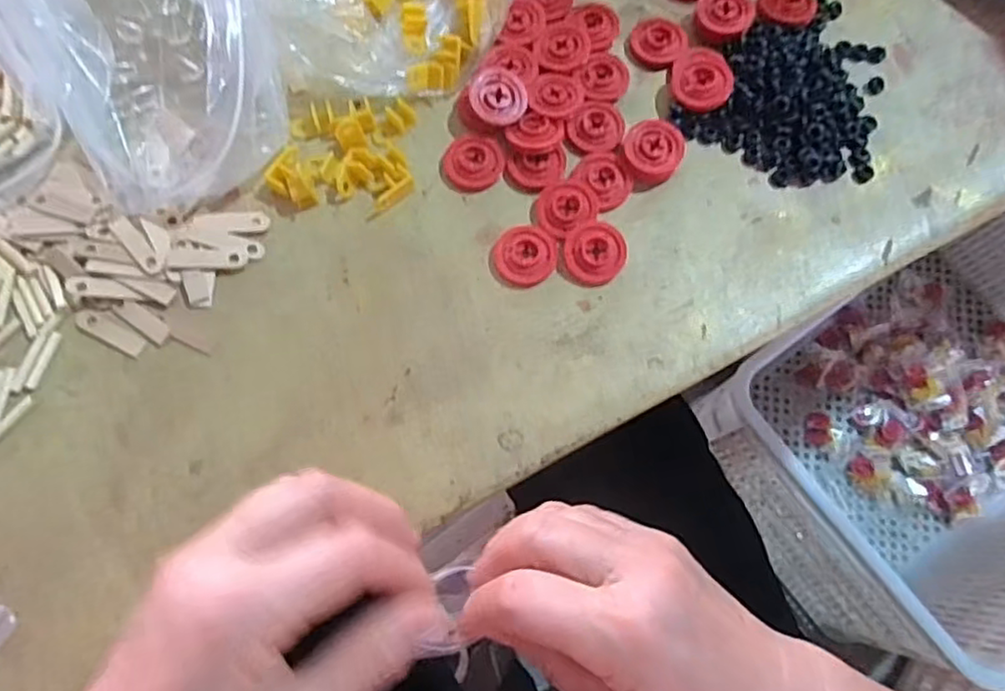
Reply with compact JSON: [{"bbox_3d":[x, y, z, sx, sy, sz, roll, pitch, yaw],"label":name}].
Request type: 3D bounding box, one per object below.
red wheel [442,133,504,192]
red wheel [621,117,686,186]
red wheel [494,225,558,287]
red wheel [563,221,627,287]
[{"bbox_3d":[-0.016,-0.100,0.367,0.032,0.008,0.030,0,73,0],"label":"red wheel"},{"bbox_3d":[0.082,-0.106,0.365,0.032,0.013,0.030,0,73,0],"label":"red wheel"},{"bbox_3d":[0.012,-0.047,0.351,0.032,0.008,0.030,0,73,0],"label":"red wheel"},{"bbox_3d":[0.049,-0.048,0.351,0.032,0.010,0.031,0,73,0],"label":"red wheel"}]

